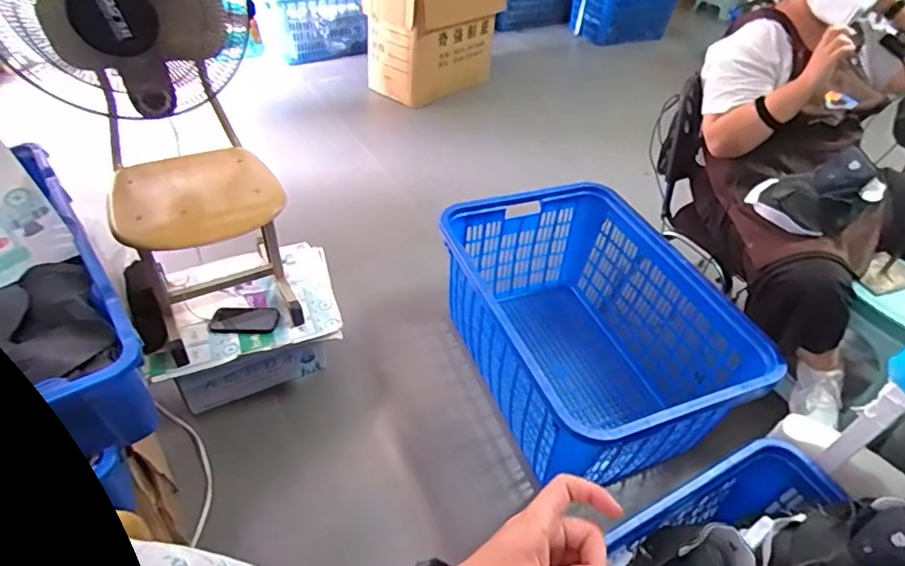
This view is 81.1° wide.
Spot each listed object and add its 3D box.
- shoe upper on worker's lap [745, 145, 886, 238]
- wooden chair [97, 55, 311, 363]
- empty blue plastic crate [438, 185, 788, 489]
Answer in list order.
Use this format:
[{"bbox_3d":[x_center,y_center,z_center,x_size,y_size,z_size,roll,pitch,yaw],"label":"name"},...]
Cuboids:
[{"bbox_3d":[0.838,-0.219,1.220,0.226,0.159,0.159,35,51,28],"label":"shoe upper on worker's lap"},{"bbox_3d":[-0.612,-0.071,1.306,0.393,0.374,0.337,-16,47,-21],"label":"wooden chair"},{"bbox_3d":[0.370,0.150,1.531,0.618,0.428,0.825,-11,46,-16],"label":"empty blue plastic crate"}]

